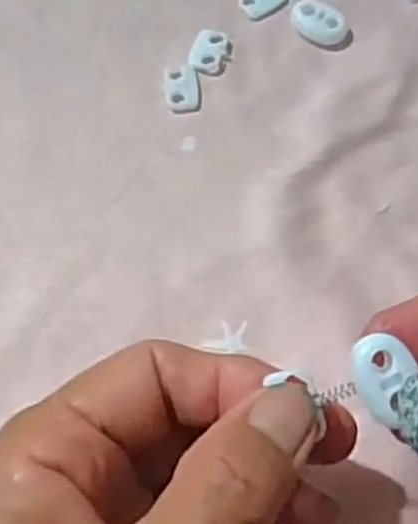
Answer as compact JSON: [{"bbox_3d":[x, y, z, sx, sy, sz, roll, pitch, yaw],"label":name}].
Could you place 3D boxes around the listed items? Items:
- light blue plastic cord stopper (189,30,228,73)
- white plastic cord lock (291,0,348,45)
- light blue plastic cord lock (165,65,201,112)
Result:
[{"bbox_3d":[0.000,-0.080,0.284,0.012,0.004,0.018,13,68,6],"label":"light blue plastic cord stopper"},{"bbox_3d":[0.041,-0.090,0.286,0.022,0.006,0.013,34,72,14],"label":"white plastic cord lock"},{"bbox_3d":[-0.010,-0.065,0.277,0.012,0.004,0.019,-6,68,-2],"label":"light blue plastic cord lock"}]

